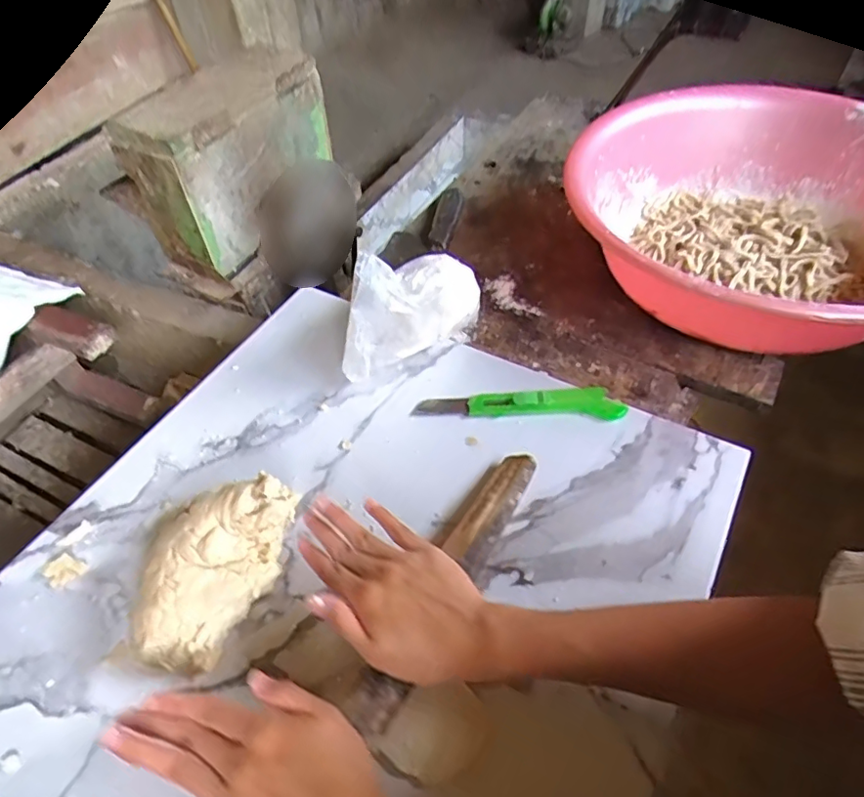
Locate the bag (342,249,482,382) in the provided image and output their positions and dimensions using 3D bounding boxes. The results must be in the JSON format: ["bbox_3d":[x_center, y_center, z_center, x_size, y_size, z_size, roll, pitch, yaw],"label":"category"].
[{"bbox_3d":[-0.017,-0.087,0.548,0.069,0.120,0.163,26,55,23],"label":"bag"}]

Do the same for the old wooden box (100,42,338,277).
[{"bbox_3d":[-0.332,-0.416,0.966,0.148,0.218,0.356,22,53,20],"label":"old wooden box"}]

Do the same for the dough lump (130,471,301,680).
[{"bbox_3d":[-0.163,0.125,0.425,0.084,0.068,0.147,24,54,21],"label":"dough lump"}]

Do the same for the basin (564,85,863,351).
[{"bbox_3d":[0.367,-0.195,0.618,0.386,0.126,0.453,20,53,19],"label":"basin"}]

